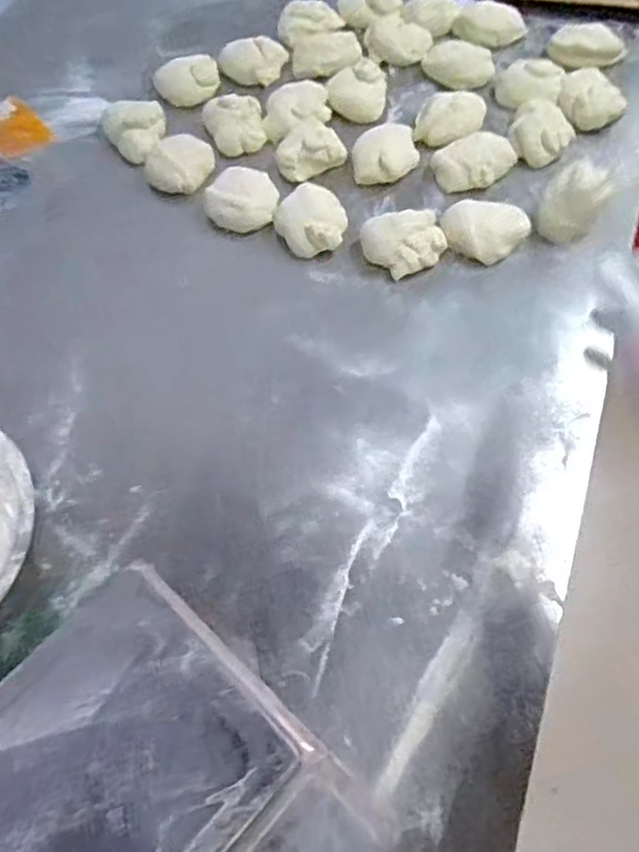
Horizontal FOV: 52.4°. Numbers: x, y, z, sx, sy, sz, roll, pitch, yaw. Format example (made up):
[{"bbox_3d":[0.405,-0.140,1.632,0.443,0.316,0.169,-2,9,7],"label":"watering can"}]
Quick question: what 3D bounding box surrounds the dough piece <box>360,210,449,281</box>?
[{"bbox_3d":[0.117,-0.250,0.878,0.106,0.059,0.074,-14,62,-4],"label":"dough piece"}]

